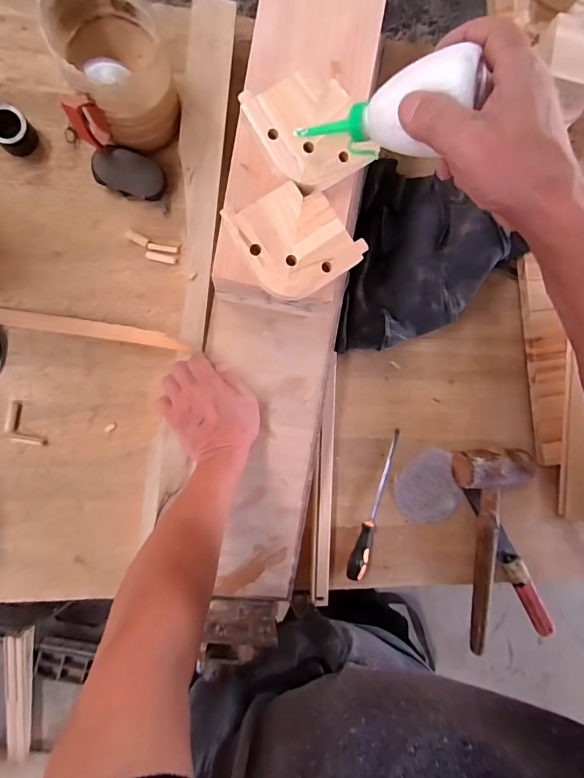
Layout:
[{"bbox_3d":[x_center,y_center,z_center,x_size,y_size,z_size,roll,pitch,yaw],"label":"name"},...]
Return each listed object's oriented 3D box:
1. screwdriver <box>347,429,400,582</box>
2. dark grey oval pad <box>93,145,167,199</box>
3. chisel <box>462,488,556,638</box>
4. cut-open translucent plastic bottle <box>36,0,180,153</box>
[{"bbox_3d":[0.132,0.178,0.619,0.029,0.027,0.236,22,83,-7],"label":"screwdriver"},{"bbox_3d":[-0.216,-0.288,0.531,0.092,0.017,0.054,14,120,-18],"label":"dark grey oval pad"},{"bbox_3d":[0.351,0.276,0.639,0.034,0.026,0.285,-32,97,-6],"label":"chisel"},{"bbox_3d":[-0.205,-0.379,0.470,0.117,0.101,0.134,-23,96,-7],"label":"cut-open translucent plastic bottle"}]

